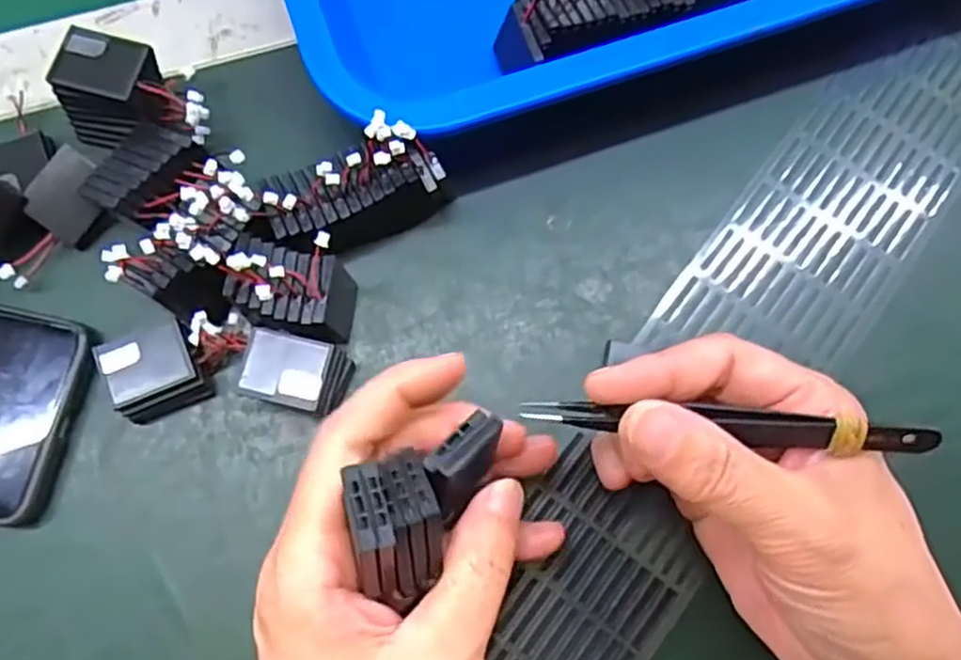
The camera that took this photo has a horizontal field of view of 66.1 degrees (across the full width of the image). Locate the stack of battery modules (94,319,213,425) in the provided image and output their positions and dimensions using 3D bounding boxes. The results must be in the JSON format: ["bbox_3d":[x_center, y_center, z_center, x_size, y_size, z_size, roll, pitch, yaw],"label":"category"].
[{"bbox_3d":[-0.120,0.015,0.275,0.031,0.019,0.031,-22,78,-6],"label":"stack of battery modules"}]

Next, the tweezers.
[{"bbox_3d":[0.072,0.028,0.215,0.119,0.008,0.008,4,76,5],"label":"tweezers"}]

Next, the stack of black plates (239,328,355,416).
[{"bbox_3d":[-0.067,0.017,0.273,0.035,0.024,0.025,13,77,3],"label":"stack of black plates"}]

